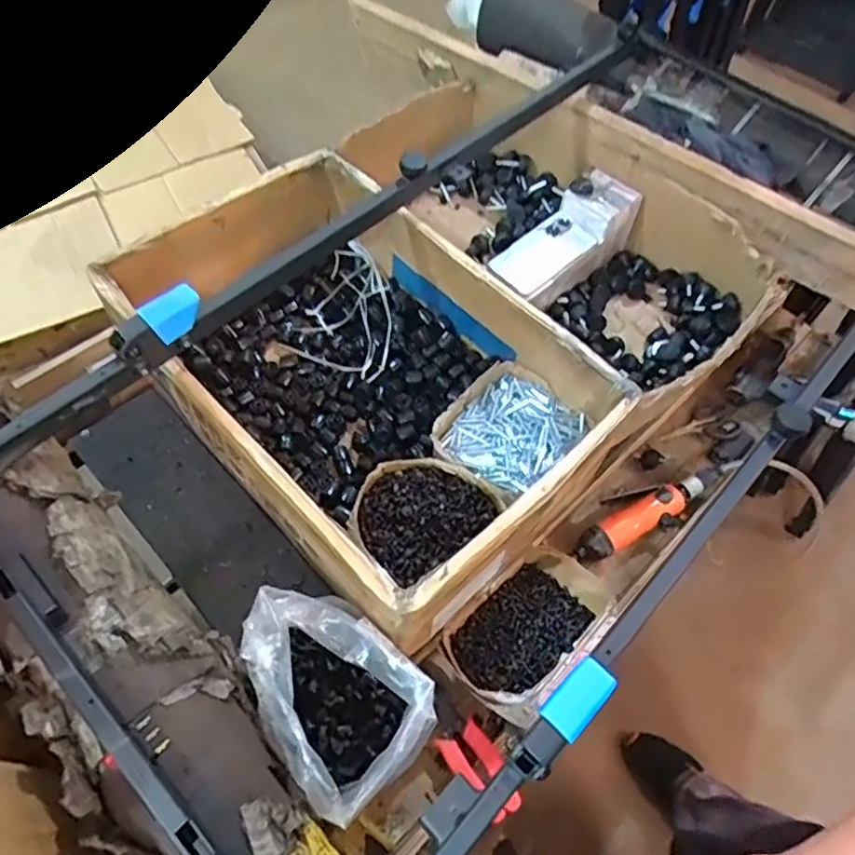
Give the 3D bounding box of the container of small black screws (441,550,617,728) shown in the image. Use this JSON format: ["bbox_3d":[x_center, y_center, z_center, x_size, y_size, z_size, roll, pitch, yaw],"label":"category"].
[{"bbox_3d":[0.104,0.207,0.671,0.116,0.068,0.169,40,65,19],"label":"container of small black screws"}]

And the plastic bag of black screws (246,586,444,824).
[{"bbox_3d":[-0.086,0.237,0.581,0.128,0.132,0.179,-38,68,-23],"label":"plastic bag of black screws"}]

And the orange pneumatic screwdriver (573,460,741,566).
[{"bbox_3d":[0.291,0.105,0.815,0.246,0.042,0.047,-21,63,-15],"label":"orange pneumatic screwdriver"}]

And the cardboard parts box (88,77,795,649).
[{"bbox_3d":[0.036,-0.174,0.834,0.704,0.186,0.565,-38,68,-22],"label":"cardboard parts box"}]

